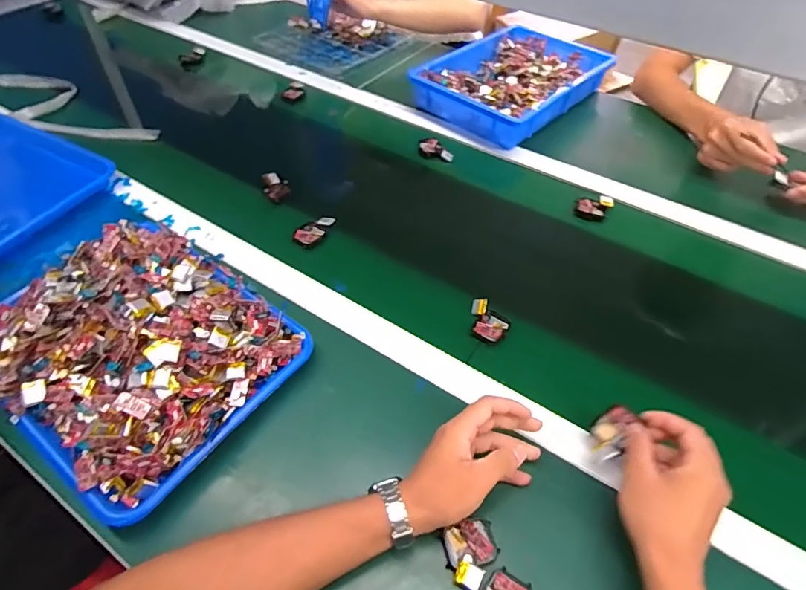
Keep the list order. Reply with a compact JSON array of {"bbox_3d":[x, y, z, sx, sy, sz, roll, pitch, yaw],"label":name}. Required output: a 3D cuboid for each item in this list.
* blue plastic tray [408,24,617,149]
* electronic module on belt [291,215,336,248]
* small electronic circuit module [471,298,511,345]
[{"bbox_3d":[0.224,-0.434,0.929,0.252,0.054,0.394,38,59,25],"label":"blue plastic tray"},{"bbox_3d":[-0.129,-0.093,0.679,0.037,0.016,0.065,22,54,15],"label":"electronic module on belt"},{"bbox_3d":[0.105,0.032,0.574,0.050,0.022,0.052,17,52,12],"label":"small electronic circuit module"}]

